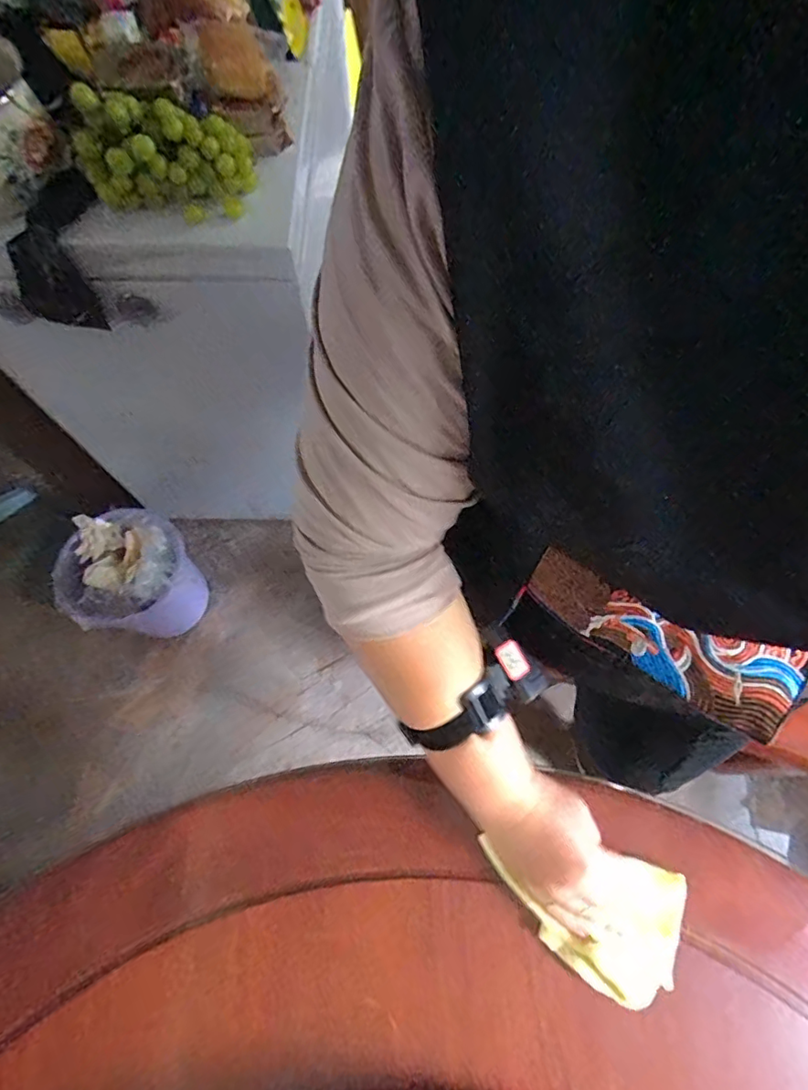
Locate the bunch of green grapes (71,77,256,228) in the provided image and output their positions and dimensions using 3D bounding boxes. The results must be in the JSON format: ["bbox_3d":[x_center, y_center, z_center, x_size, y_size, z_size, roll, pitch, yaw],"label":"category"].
[{"bbox_3d":[-0.292,-0.465,0.647,0.194,0.109,0.083,-11,69,-4],"label":"bunch of green grapes"}]

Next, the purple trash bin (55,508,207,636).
[{"bbox_3d":[-0.583,0.074,1.188,0.244,0.240,0.230,0,68,0],"label":"purple trash bin"}]

